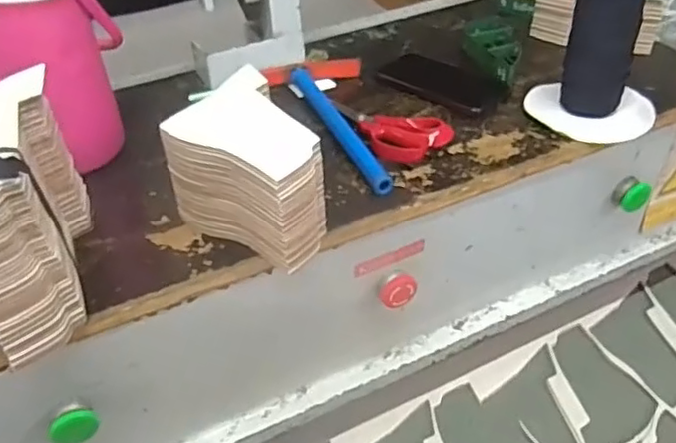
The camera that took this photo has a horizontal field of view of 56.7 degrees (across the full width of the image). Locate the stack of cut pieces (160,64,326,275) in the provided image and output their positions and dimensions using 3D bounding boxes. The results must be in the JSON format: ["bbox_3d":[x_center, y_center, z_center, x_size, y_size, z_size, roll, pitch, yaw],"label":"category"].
[{"bbox_3d":[-0.086,-0.048,0.559,0.112,0.098,0.195,-19,44,-19],"label":"stack of cut pieces"}]

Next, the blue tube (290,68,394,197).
[{"bbox_3d":[-0.004,-0.109,0.700,0.022,0.024,0.267,-15,43,-15],"label":"blue tube"}]

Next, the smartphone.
[{"bbox_3d":[0.130,-0.178,0.796,0.083,0.008,0.169,-31,49,-30],"label":"smartphone"}]

